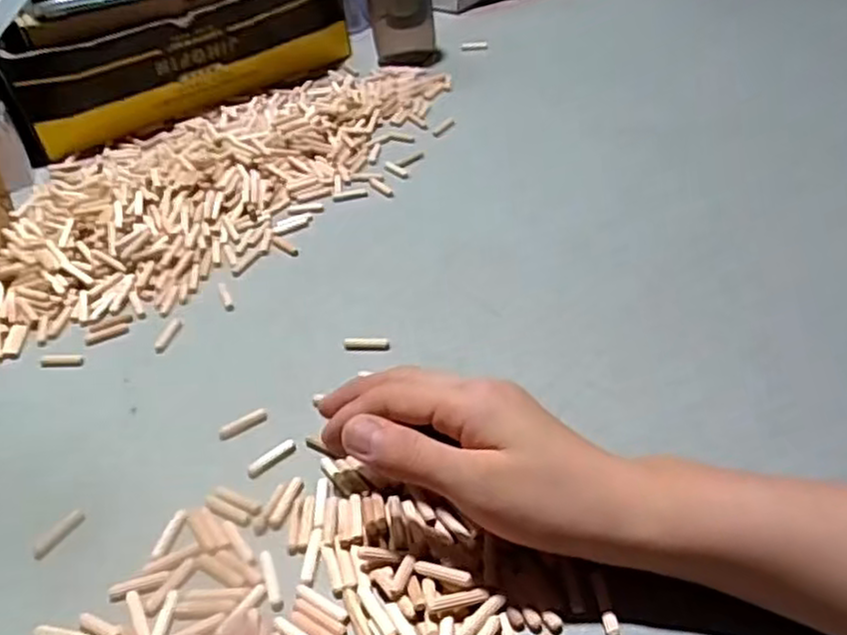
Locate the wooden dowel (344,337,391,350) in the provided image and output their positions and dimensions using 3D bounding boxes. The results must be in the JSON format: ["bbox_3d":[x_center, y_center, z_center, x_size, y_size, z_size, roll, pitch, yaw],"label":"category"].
[{"bbox_3d":[-0.037,0.017,0.469,0.030,0.009,0.008,-3,42,7],"label":"wooden dowel"}]

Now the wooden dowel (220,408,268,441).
[{"bbox_3d":[-0.106,0.063,0.426,0.030,0.006,0.007,-30,45,-22],"label":"wooden dowel"}]

